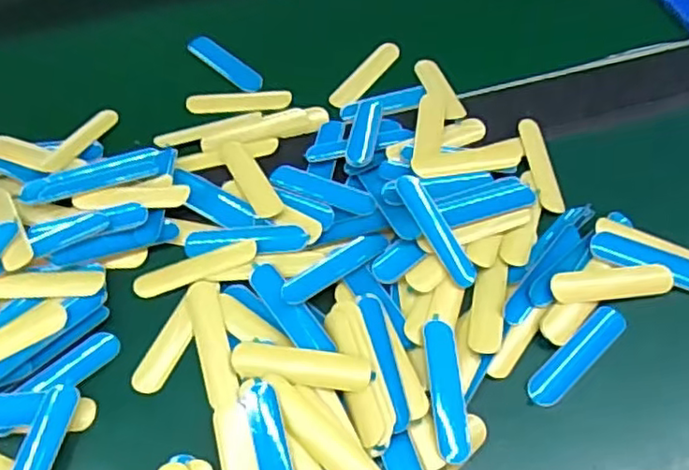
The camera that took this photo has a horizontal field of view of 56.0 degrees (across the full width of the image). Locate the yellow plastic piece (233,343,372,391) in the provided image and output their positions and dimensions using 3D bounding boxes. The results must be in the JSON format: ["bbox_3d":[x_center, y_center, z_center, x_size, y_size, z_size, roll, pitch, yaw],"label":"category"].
[{"bbox_3d":[-0.019,0.058,0.290,0.064,0.011,0.016,10,60,7],"label":"yellow plastic piece"}]

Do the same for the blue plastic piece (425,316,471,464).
[{"bbox_3d":[0.045,0.068,0.284,0.015,0.011,0.061,-2,59,-1],"label":"blue plastic piece"}]

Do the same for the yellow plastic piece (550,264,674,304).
[{"bbox_3d":[0.130,0.023,0.315,0.060,0.004,0.016,-8,59,-4],"label":"yellow plastic piece"}]

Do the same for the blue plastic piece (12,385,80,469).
[{"bbox_3d":[-0.130,0.094,0.273,0.015,0.006,0.061,9,59,6],"label":"blue plastic piece"}]

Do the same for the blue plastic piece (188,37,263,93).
[{"bbox_3d":[-0.077,-0.110,0.414,0.060,0.006,0.016,38,66,21],"label":"blue plastic piece"}]

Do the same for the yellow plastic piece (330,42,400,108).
[{"bbox_3d":[0.013,-0.101,0.408,0.015,0.005,0.063,33,65,18],"label":"yellow plastic piece"}]

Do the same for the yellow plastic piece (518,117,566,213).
[{"bbox_3d":[0.108,-0.040,0.355,0.013,0.004,0.061,-5,59,-2],"label":"yellow plastic piece"}]

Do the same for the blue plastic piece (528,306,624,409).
[{"bbox_3d":[0.109,0.055,0.300,0.061,0.004,0.016,-38,66,-20],"label":"blue plastic piece"}]

